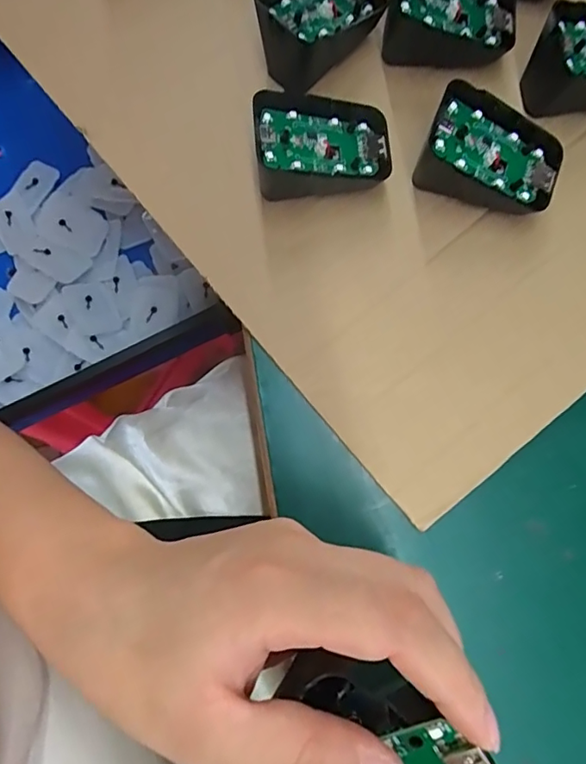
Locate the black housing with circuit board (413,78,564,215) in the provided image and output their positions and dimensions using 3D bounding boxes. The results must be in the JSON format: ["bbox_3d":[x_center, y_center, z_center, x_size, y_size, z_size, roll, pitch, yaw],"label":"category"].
[{"bbox_3d":[0.099,-0.111,0.261,0.069,0.037,0.048,17,78,3],"label":"black housing with circuit board"}]

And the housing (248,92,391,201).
[{"bbox_3d":[0.015,-0.120,0.266,0.068,0.037,0.043,-4,78,-1],"label":"housing"}]

